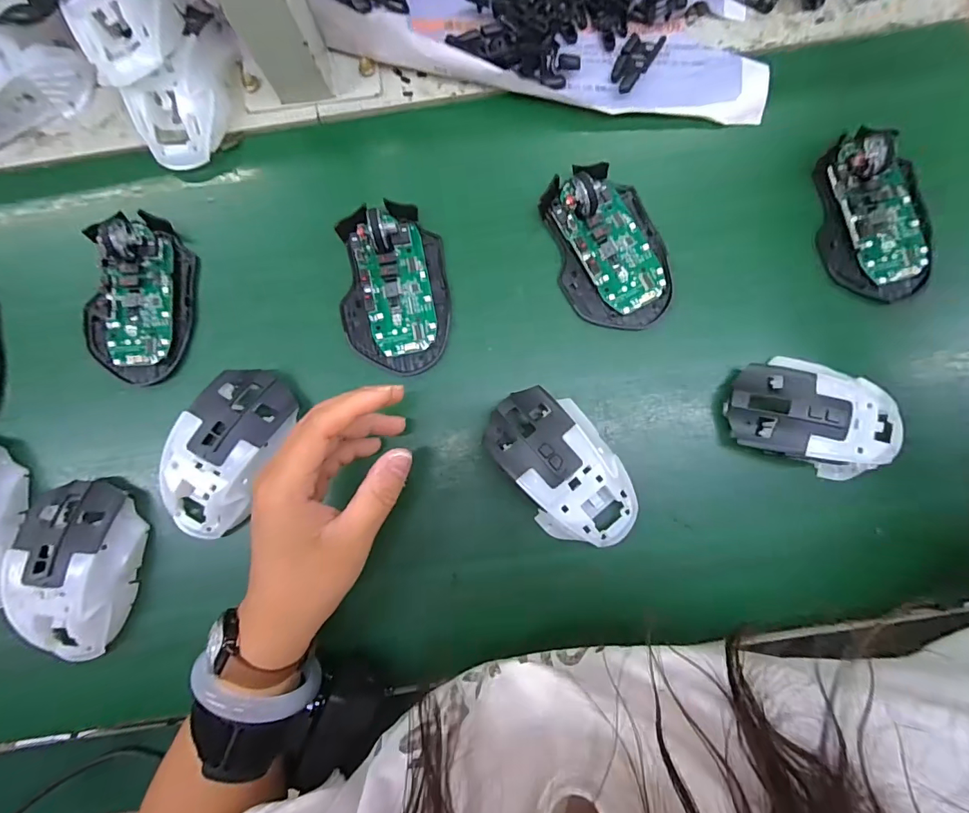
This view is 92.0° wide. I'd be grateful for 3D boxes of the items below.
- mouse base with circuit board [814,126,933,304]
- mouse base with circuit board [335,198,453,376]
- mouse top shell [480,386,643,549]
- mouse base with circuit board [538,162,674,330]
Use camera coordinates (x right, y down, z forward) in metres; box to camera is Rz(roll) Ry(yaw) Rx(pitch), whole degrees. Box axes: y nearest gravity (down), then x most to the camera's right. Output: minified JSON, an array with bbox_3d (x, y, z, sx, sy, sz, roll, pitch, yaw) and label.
[{"bbox_3d":[0.265,-0.129,0.311,0.068,0.027,0.110,-5,88,1],"label":"mouse base with circuit board"},{"bbox_3d":[-0.061,-0.079,0.312,0.071,0.033,0.111,-5,88,1],"label":"mouse base with circuit board"},{"bbox_3d":[0.052,0.041,0.300,0.062,0.038,0.113,-36,88,-1],"label":"mouse top shell"},{"bbox_3d":[0.085,-0.106,0.312,0.072,0.028,0.107,-15,88,0],"label":"mouse base with circuit board"}]

